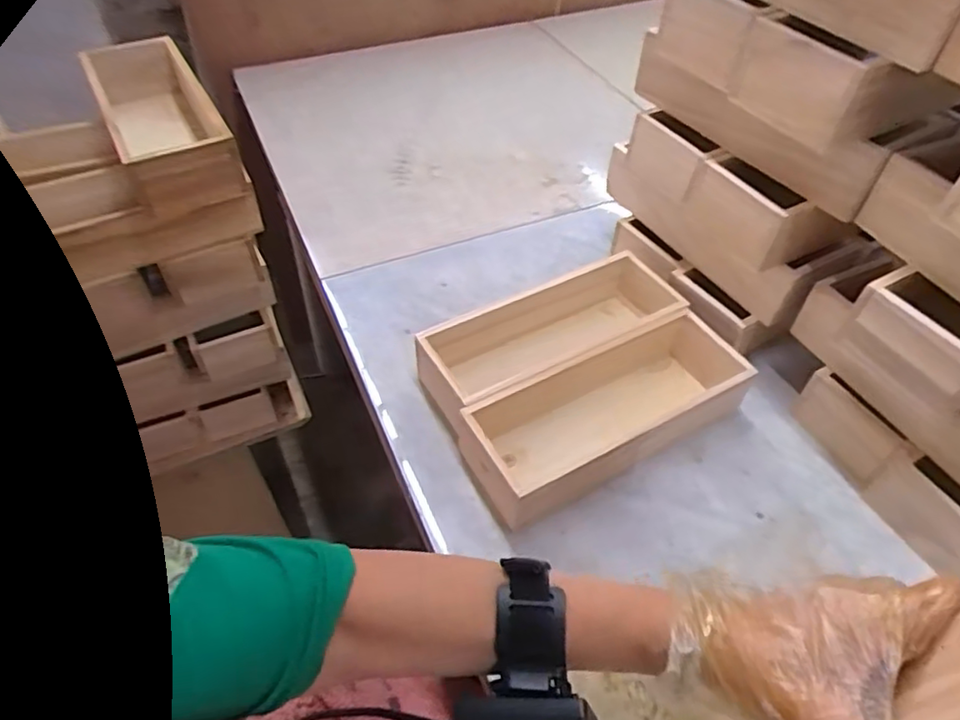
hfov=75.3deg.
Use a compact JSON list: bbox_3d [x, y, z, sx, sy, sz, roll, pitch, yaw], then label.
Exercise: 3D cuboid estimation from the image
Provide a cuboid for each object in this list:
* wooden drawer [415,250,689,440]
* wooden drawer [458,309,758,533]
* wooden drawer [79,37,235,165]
[{"bbox_3d":[0.083,-0.023,0.642,0.293,0.071,0.102,-24,54,-20],"label":"wooden drawer"},{"bbox_3d":[0.121,0.051,0.582,0.278,0.068,0.100,-24,54,-20],"label":"wooden drawer"},{"bbox_3d":[-0.344,-0.258,0.678,0.099,0.095,0.272,-24,54,-20],"label":"wooden drawer"}]

